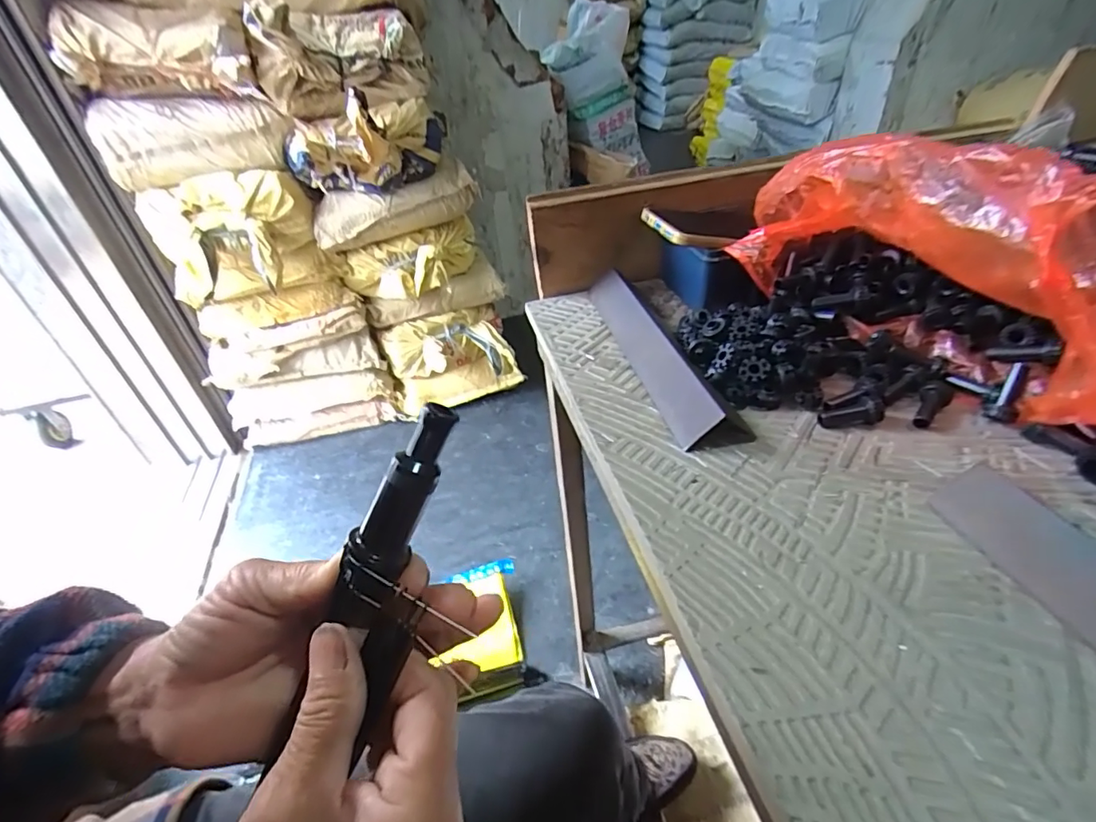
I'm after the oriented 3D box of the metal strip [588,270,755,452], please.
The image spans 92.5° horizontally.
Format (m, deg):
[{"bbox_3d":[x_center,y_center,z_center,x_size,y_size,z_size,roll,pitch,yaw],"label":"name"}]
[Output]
[{"bbox_3d":[0.086,-0.053,0.413,0.043,0.026,0.228,-11,38,-5],"label":"metal strip"}]

